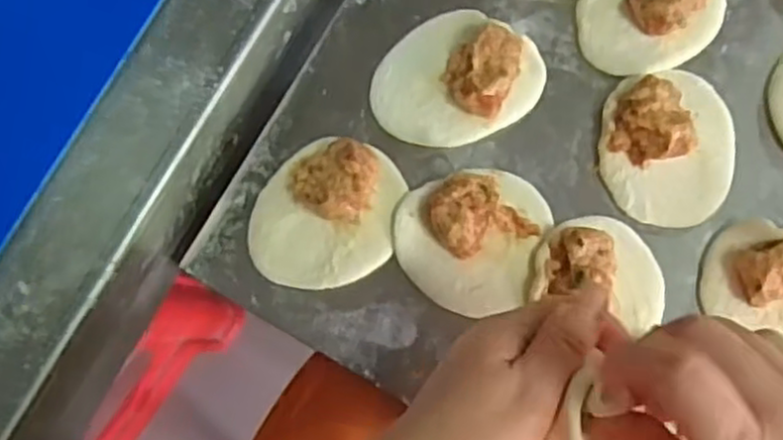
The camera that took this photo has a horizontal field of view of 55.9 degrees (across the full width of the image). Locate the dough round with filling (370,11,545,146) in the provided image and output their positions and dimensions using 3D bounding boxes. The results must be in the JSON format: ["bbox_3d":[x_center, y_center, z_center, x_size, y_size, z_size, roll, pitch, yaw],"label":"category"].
[{"bbox_3d":[0.040,-0.089,0.448,0.102,0.029,0.077,-25,81,-5],"label":"dough round with filling"}]

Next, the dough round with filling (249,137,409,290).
[{"bbox_3d":[-0.039,-0.004,0.431,0.082,0.031,0.086,0,80,-1],"label":"dough round with filling"}]

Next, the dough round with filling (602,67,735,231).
[{"bbox_3d":[0.168,-0.047,0.441,0.080,0.029,0.095,10,80,1],"label":"dough round with filling"}]

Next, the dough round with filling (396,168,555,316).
[{"bbox_3d":[0.046,0.009,0.431,0.084,0.026,0.085,0,80,-1],"label":"dough round with filling"}]

